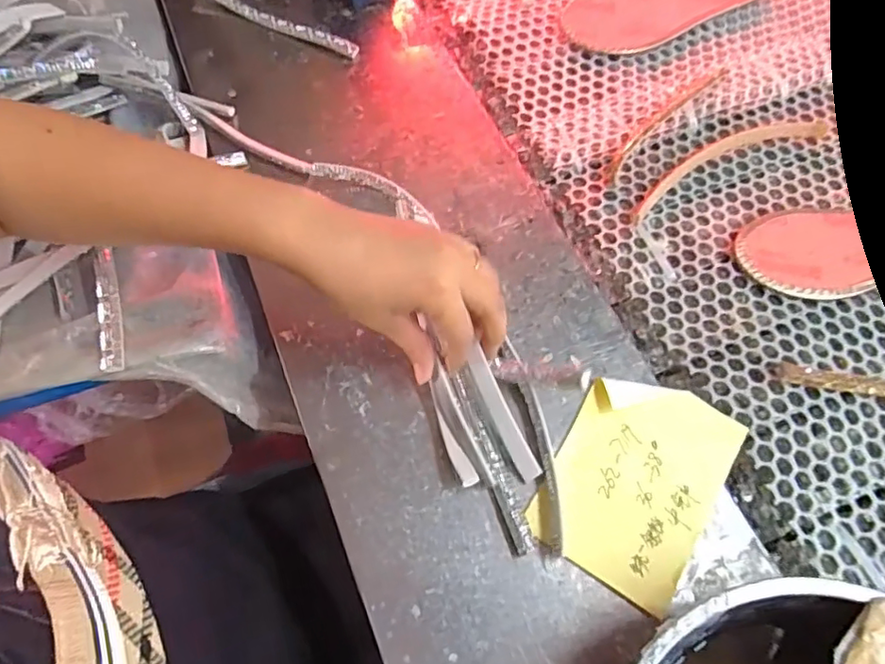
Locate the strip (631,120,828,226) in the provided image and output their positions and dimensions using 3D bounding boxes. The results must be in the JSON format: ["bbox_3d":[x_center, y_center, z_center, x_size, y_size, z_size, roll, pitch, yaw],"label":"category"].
[{"bbox_3d":[0.248,-0.152,0.505,0.213,0.012,0.036,-26,66,-10],"label":"strip"}]

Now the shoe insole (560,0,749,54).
[{"bbox_3d":[0.229,-0.324,0.580,0.218,0.012,0.080,-13,64,-4],"label":"shoe insole"}]

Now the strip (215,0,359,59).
[{"bbox_3d":[-0.175,-0.312,0.567,0.219,0.015,0.018,26,68,14],"label":"strip"}]

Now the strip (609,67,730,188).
[{"bbox_3d":[0.202,-0.196,0.521,0.018,0.018,0.178,41,72,19],"label":"strip"}]

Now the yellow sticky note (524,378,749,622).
[{"bbox_3d":[0.123,0.090,0.363,0.097,0.006,0.135,30,69,16],"label":"yellow sticky note"}]

